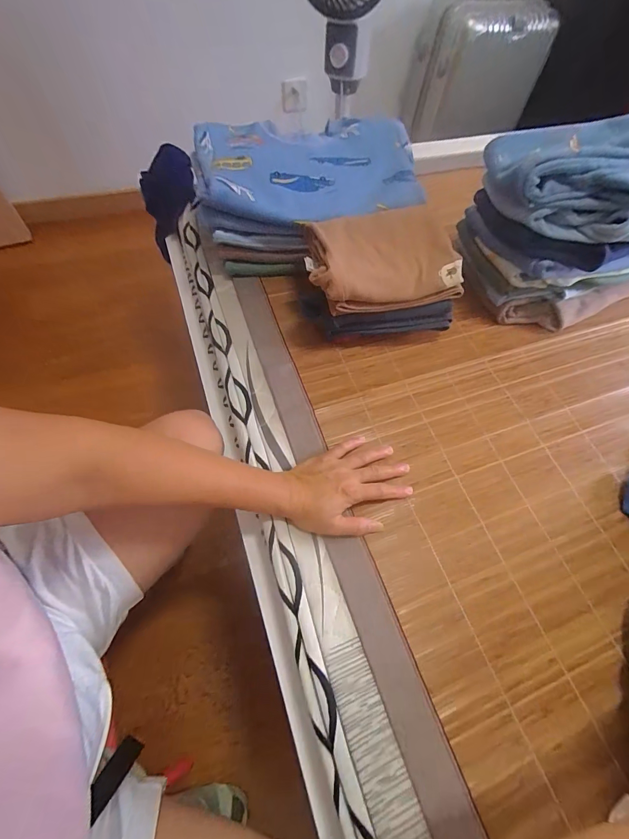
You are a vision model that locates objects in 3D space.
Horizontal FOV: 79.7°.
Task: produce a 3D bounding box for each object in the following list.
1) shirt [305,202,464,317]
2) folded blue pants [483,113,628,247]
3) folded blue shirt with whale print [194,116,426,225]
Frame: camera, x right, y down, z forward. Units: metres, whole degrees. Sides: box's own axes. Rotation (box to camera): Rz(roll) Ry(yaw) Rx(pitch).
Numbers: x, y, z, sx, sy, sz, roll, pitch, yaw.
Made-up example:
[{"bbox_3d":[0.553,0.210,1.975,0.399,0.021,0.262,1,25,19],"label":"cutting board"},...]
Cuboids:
[{"bbox_3d":[0.084,-0.248,0.550,0.208,0.085,0.179,-12,62,-10],"label":"shirt"},{"bbox_3d":[0.427,-0.345,0.504,0.333,0.125,0.200,-2,61,-4],"label":"folded blue pants"},{"bbox_3d":[-0.012,-0.400,0.605,0.343,0.054,0.190,-6,61,-7],"label":"folded blue shirt with whale print"}]

